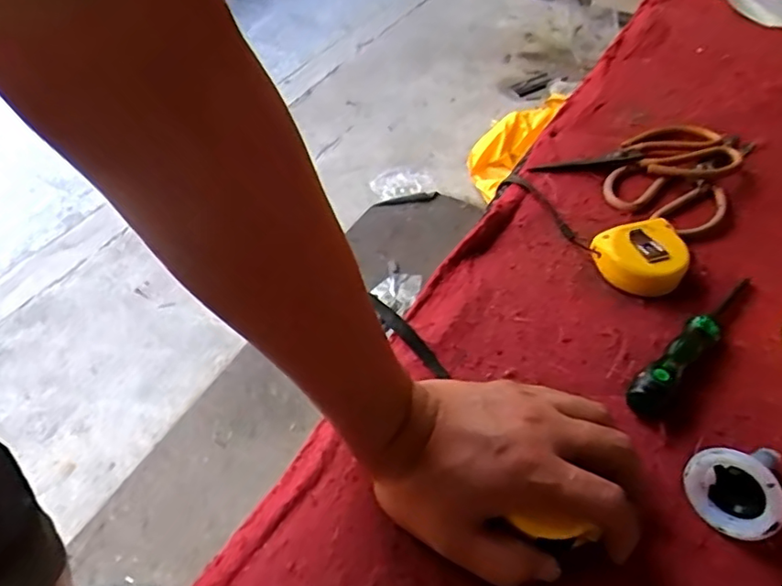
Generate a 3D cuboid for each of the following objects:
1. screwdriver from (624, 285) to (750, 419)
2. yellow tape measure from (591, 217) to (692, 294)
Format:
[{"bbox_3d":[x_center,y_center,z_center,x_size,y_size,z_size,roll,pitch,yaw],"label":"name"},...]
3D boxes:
[{"bbox_3d":[0.223,0.036,0.454,0.025,0.027,0.151,35,55,27],"label":"screwdriver"},{"bbox_3d":[0.214,-0.028,0.513,0.072,0.028,0.066,-14,49,-15],"label":"yellow tape measure"}]

